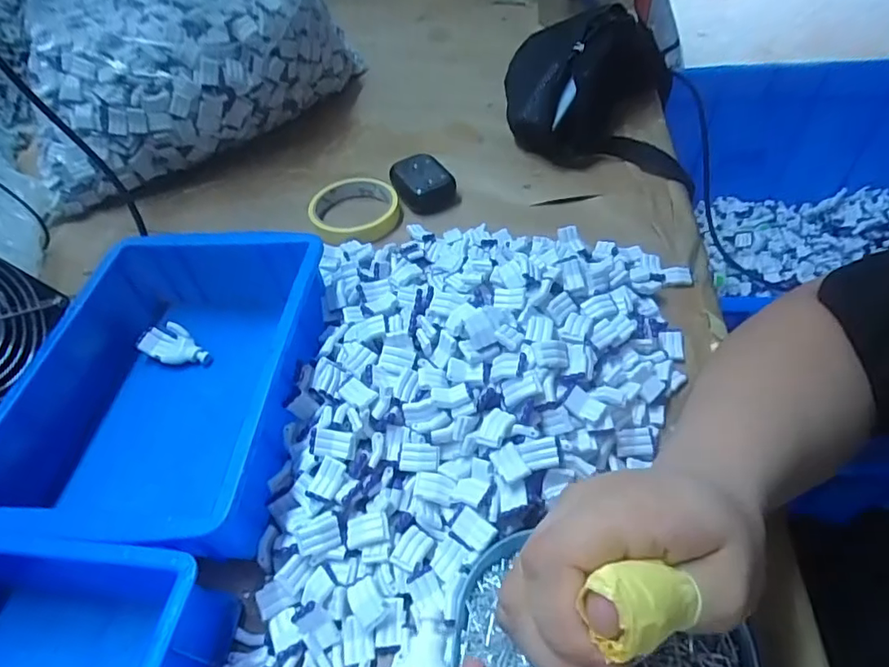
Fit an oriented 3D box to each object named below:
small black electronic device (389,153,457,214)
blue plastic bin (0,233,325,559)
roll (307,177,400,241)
[{"bbox_3d":[-0.026,-0.159,0.564,0.050,0.027,0.071,-33,54,-21],"label":"small black electronic device"},{"bbox_3d":[-0.193,0.031,0.384,0.180,0.067,0.239,0,49,6],"label":"blue plastic bin"},{"bbox_3d":[-0.091,-0.124,0.545,0.088,0.021,0.095,-3,49,4],"label":"roll"}]

